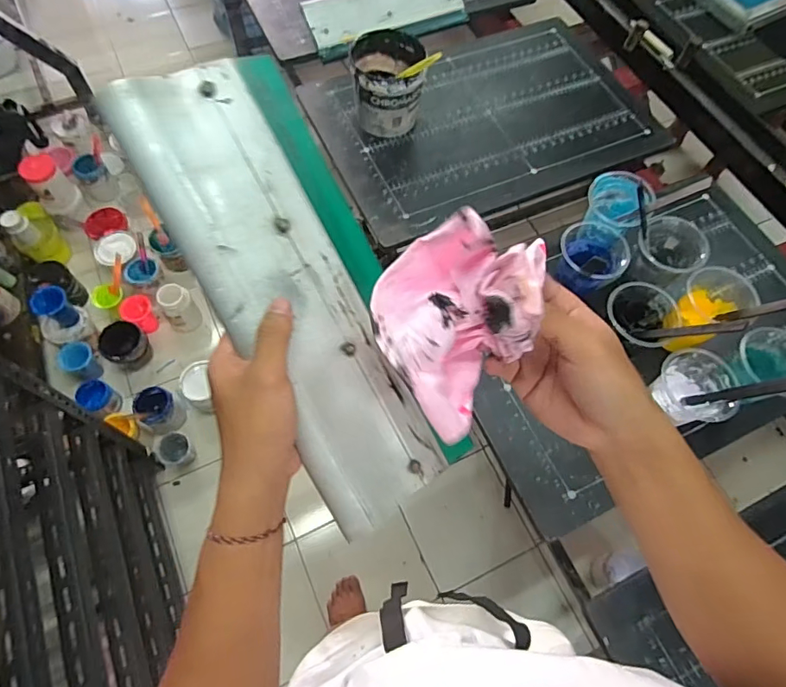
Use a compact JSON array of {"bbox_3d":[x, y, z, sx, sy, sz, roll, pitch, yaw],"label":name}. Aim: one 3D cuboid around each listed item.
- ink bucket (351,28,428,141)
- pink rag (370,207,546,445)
[{"bbox_3d":[-0.010,-0.438,0.834,0.112,0.120,0.125,3,65,-2],"label":"ink bucket"},{"bbox_3d":[0.034,-0.014,0.306,0.098,0.064,0.127,18,67,7],"label":"pink rag"}]

